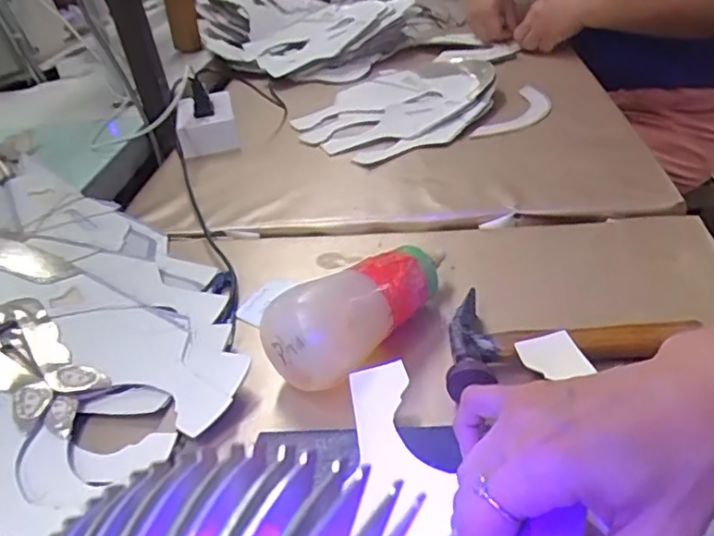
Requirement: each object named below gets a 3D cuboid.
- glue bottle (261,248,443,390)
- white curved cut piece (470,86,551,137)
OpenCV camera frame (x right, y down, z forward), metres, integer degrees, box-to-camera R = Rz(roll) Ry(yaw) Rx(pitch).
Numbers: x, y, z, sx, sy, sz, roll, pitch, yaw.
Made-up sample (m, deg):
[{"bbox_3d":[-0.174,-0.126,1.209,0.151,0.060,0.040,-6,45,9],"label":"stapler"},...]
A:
[{"bbox_3d":[0.008,0.029,0.402,0.135,0.058,0.052,-30,40,-29],"label":"glue bottle"},{"bbox_3d":[0.191,-0.182,0.709,0.052,0.010,0.146,17,41,33],"label":"white curved cut piece"}]

